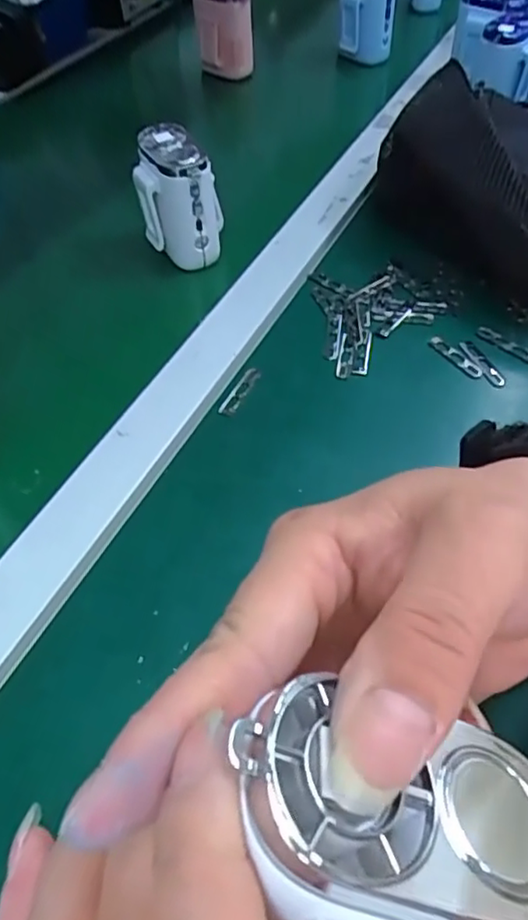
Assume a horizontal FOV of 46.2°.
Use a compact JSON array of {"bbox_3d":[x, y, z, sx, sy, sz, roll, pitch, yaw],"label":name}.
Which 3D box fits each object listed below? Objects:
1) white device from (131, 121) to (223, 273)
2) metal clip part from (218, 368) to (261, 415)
[{"bbox_3d":[-0.063,-0.197,0.467,0.058,0.080,0.057,-7,52,-4],"label":"white device"},{"bbox_3d":[-0.015,-0.044,0.399,0.011,0.004,0.040,24,56,19],"label":"metal clip part"}]

